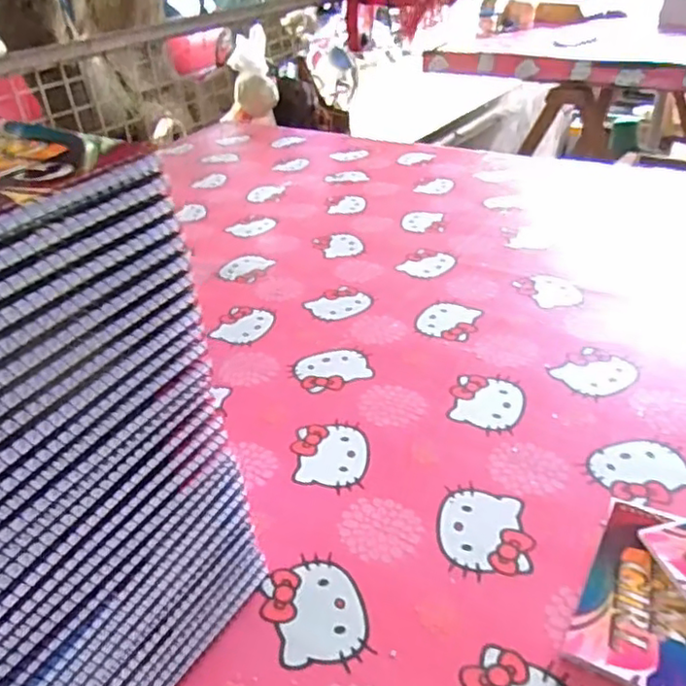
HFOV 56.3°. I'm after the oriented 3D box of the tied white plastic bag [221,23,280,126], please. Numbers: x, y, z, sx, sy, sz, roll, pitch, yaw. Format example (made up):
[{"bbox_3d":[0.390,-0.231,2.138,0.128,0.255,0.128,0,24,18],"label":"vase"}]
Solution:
[{"bbox_3d":[-0.239,-0.674,1.606,0.131,0.201,0.064,2,34,7],"label":"tied white plastic bag"}]

